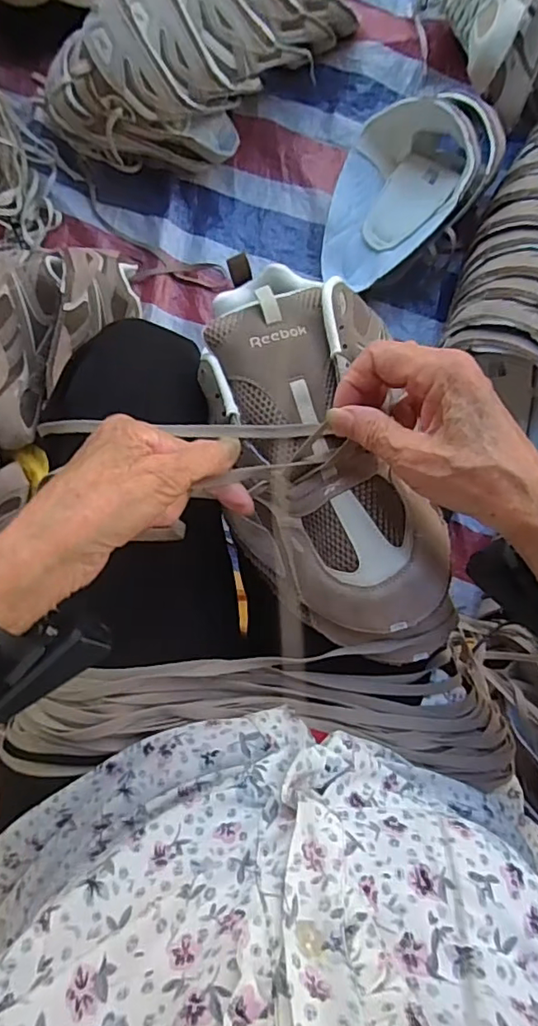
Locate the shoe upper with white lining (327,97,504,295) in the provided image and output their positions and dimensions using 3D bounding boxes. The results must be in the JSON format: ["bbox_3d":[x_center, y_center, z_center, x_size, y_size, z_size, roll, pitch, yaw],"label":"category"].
[{"bbox_3d":[0.175,-0.442,0.767,0.181,0.136,0.261,44,90,1],"label":"shoe upper with white lining"}]

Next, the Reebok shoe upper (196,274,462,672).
[{"bbox_3d":[0.037,-0.027,0.362,0.135,0.071,0.255,-19,87,0],"label":"Reebok shoe upper"}]

